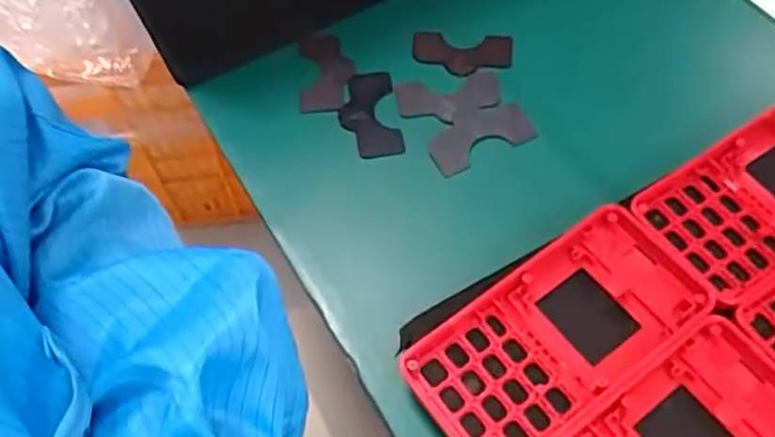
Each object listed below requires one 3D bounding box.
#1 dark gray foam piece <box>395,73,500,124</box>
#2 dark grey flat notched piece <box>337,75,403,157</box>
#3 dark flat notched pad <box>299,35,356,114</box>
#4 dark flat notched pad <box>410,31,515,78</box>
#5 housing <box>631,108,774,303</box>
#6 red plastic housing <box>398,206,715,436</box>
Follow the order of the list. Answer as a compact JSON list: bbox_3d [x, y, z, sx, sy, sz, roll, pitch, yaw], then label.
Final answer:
[{"bbox_3d":[0.033,-0.065,0.378,0.055,0.004,0.030,-3,59,0],"label":"dark gray foam piece"},{"bbox_3d":[-0.010,-0.056,0.376,0.030,0.006,0.056,-8,59,-3],"label":"dark grey flat notched piece"},{"bbox_3d":[-0.034,-0.082,0.389,0.029,0.006,0.054,-4,59,-1],"label":"dark flat notched pad"},{"bbox_3d":[0.042,-0.093,0.393,0.056,0.006,0.028,5,59,5],"label":"dark flat notched pad"},{"bbox_3d":[0.180,-0.014,0.322,0.128,0.019,0.059,-29,63,-15],"label":"housing"},{"bbox_3d":[0.073,0.047,0.289,0.126,0.017,0.061,-32,63,-16],"label":"red plastic housing"}]

